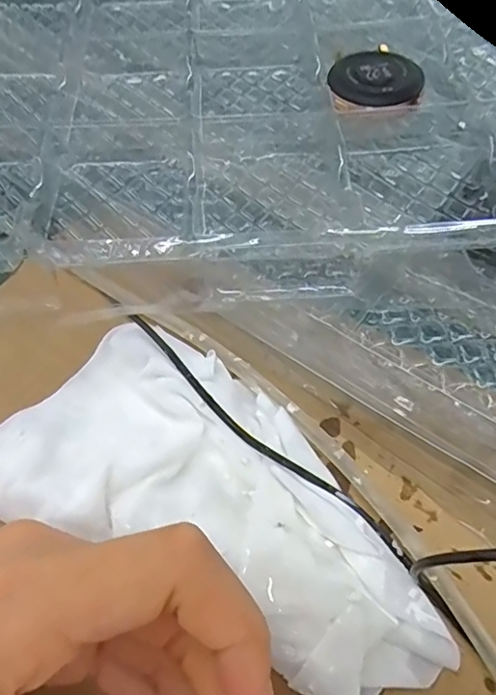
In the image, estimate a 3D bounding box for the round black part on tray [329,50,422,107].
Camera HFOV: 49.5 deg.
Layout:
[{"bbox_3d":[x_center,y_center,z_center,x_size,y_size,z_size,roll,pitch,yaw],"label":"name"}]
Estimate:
[{"bbox_3d":[0.058,-0.122,0.246,0.041,0.007,0.036,12,60,10],"label":"round black part on tray"}]

